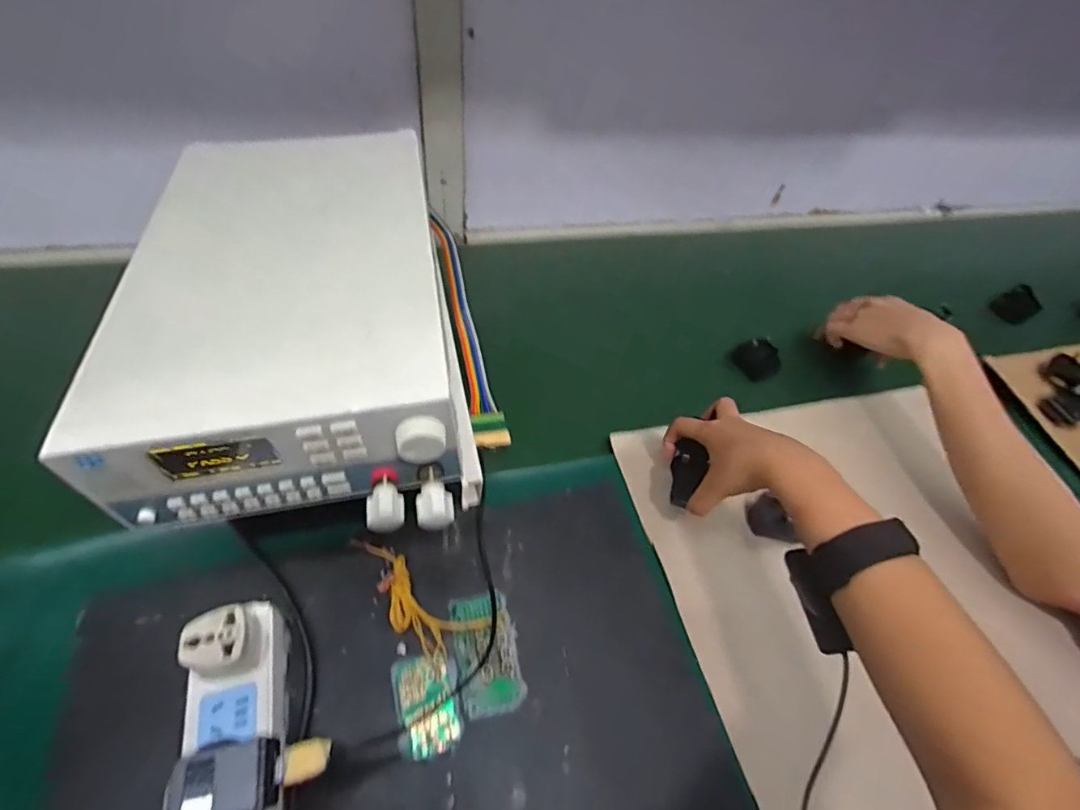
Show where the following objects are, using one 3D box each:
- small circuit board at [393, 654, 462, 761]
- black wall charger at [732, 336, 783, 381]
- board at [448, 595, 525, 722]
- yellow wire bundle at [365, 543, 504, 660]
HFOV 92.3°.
[{"bbox_3d":[-0.082,0.215,0.375,0.041,0.008,0.065,-9,52,-15],"label":"small circuit board"},{"bbox_3d":[0.268,-0.059,0.638,0.043,0.031,0.049,-26,58,-26],"label":"black wall charger"},{"bbox_3d":[-0.040,0.186,0.398,0.047,0.016,0.084,-8,52,-14],"label":"board"},{"bbox_3d":[-0.098,0.159,0.414,0.126,0.015,0.048,28,52,15],"label":"yellow wire bundle"}]

